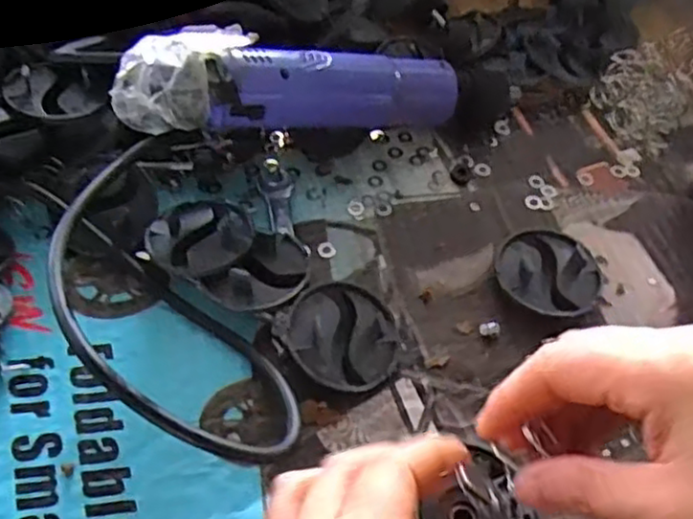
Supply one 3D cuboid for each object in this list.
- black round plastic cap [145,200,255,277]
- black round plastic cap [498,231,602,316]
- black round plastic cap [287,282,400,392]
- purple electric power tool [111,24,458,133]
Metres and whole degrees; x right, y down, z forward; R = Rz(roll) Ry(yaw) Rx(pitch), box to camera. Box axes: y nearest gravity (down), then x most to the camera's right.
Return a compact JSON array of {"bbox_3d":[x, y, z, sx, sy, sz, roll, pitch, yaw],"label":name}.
[{"bbox_3d":[-0.078,-0.013,0.378,0.055,0.011,0.050,-1,52,1],"label":"black round plastic cap"},{"bbox_3d":[0.111,0.008,0.385,0.055,0.017,0.053,2,56,-3],"label":"black round plastic cap"},{"bbox_3d":[-0.001,0.039,0.352,0.054,0.022,0.054,2,56,-3],"label":"black round plastic cap"},{"bbox_3d":[-0.025,-0.097,0.391,0.201,0.048,0.054,-5,55,-28],"label":"purple electric power tool"}]

